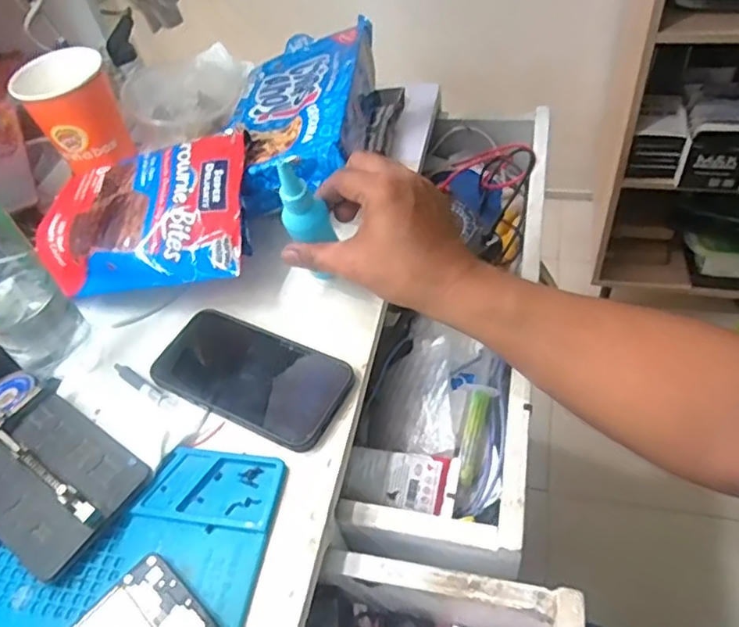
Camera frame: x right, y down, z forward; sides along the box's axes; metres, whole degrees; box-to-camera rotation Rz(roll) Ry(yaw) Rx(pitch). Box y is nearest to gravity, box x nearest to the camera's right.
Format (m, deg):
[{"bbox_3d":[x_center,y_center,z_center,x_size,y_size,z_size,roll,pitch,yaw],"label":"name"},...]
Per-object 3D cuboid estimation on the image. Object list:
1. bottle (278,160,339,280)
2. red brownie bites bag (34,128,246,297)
[{"bbox_3d":[-0.048,-0.074,0.469,0.027,0.104,0.030,1,50,24],"label":"bottle"},{"bbox_3d":[-0.197,-0.085,0.540,0.192,0.075,0.134,-1,50,8],"label":"red brownie bites bag"}]

